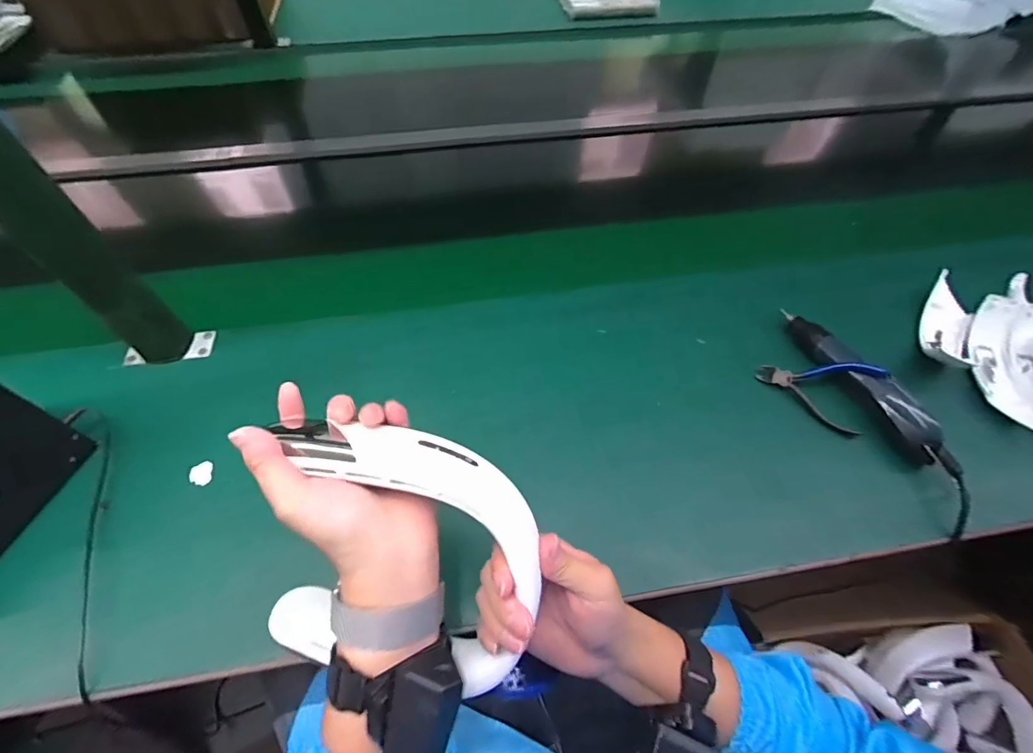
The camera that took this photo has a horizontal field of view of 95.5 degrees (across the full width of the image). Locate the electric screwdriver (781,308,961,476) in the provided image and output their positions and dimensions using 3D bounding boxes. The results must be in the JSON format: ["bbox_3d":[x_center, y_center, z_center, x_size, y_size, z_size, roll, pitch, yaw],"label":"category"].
[{"bbox_3d":[0.399,0.009,0.541,0.035,0.035,0.235,-24,60,-16],"label":"electric screwdriver"}]

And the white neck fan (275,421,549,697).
[{"bbox_3d":[-0.077,0.134,0.332,0.166,0.198,0.045,16,21,4],"label":"white neck fan"}]

